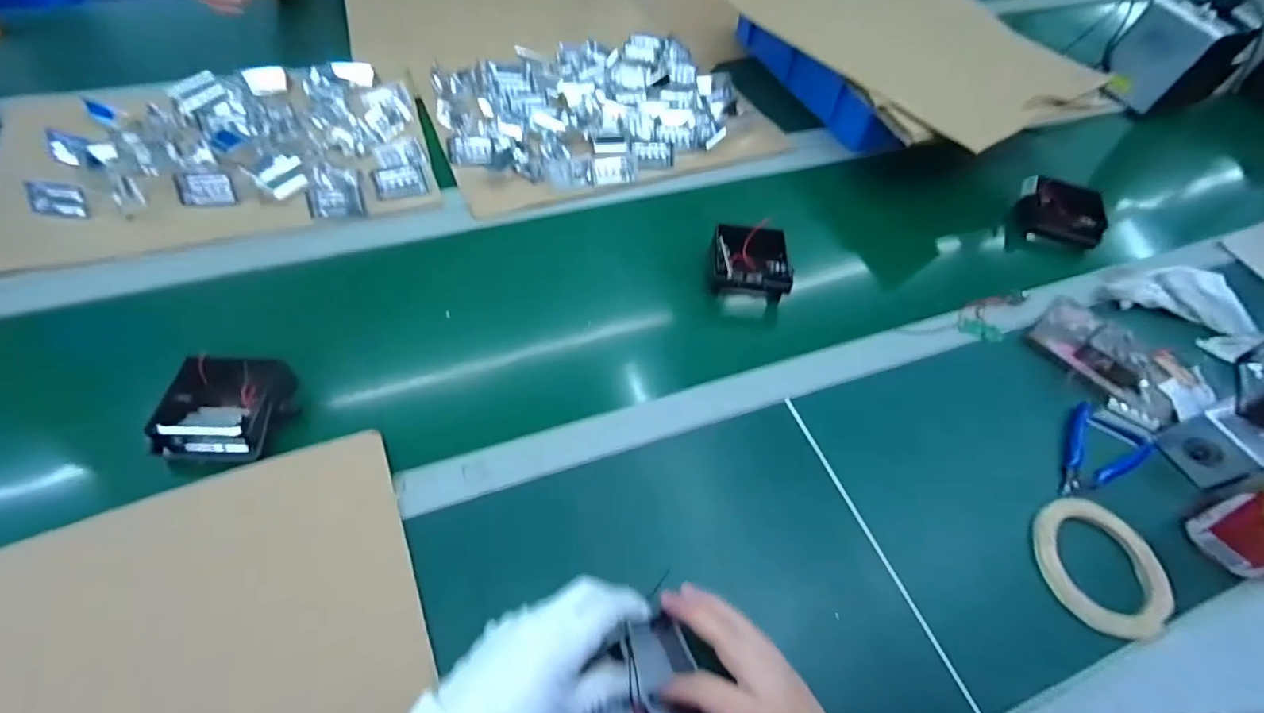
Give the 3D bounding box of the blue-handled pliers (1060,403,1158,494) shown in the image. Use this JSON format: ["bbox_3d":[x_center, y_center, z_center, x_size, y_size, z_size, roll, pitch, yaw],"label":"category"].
[{"bbox_3d":[0.467,0.105,0.545,0.119,0.012,0.074,-38,67,-25],"label":"blue-handled pliers"}]

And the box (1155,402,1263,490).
[{"bbox_3d":[0.582,0.088,0.535,0.054,0.061,0.060,-20,60,-17],"label":"box"}]

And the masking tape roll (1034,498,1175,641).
[{"bbox_3d":[0.416,0.186,0.482,0.099,0.020,0.116,6,56,0],"label":"masking tape roll"}]

